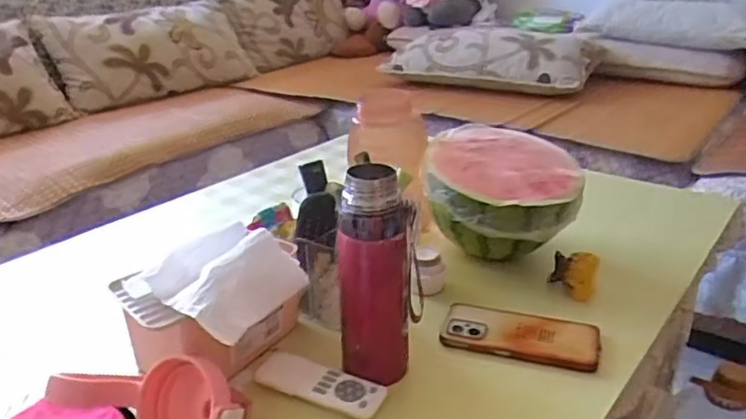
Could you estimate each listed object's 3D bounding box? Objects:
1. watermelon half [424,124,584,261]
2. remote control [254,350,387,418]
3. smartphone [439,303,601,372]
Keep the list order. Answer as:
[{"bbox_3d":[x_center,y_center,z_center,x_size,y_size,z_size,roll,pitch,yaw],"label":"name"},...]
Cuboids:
[{"bbox_3d":[0.169,-0.020,0.818,0.195,0.126,0.169,6,25,14],"label":"watermelon half"},{"bbox_3d":[-0.051,0.168,0.597,0.128,0.019,0.048,8,25,18],"label":"remote control"},{"bbox_3d":[0.157,0.134,0.665,0.160,0.013,0.076,7,25,17],"label":"smartphone"}]

